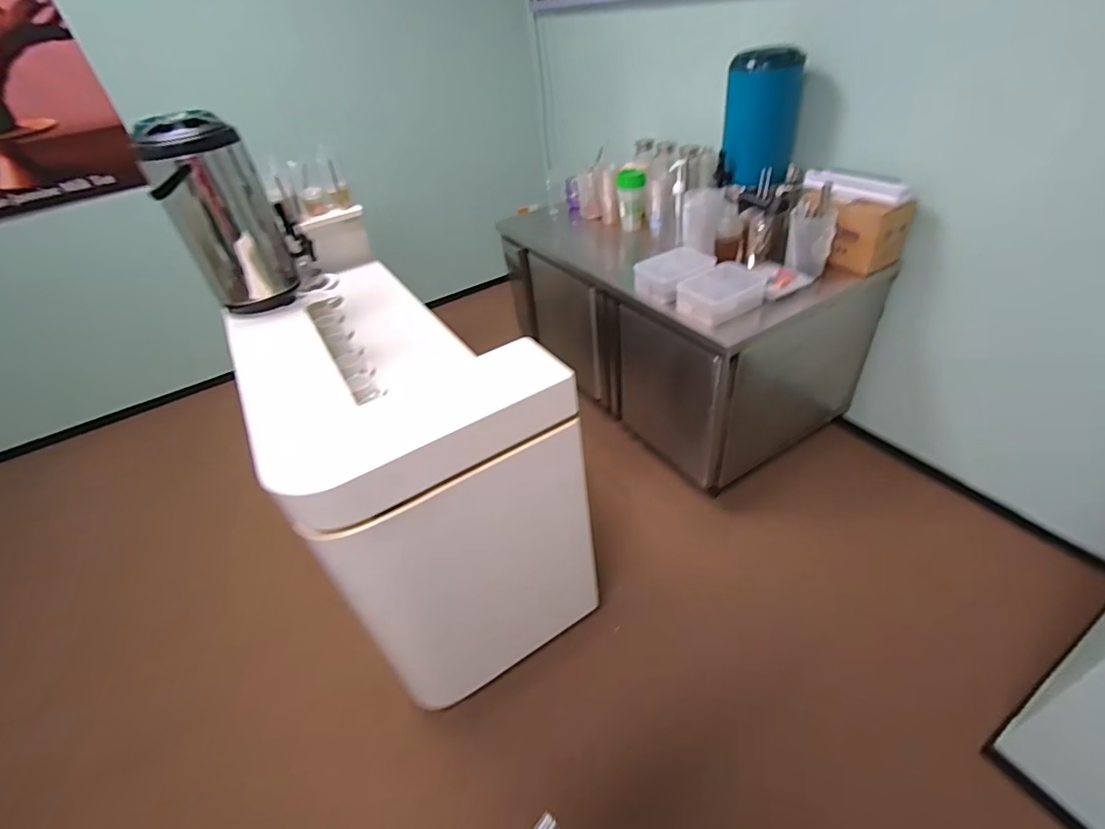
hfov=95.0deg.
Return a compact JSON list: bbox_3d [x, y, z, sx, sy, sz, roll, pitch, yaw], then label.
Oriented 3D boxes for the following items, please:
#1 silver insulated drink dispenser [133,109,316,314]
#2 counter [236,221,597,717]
[{"bbox_3d":[-0.844,-0.535,1.356,0.268,0.468,0.220,-22,41,-17],"label":"silver insulated drink dispenser"},{"bbox_3d":[-0.493,0.060,1.614,0.589,0.850,1.276,-26,43,-21],"label":"counter"}]

